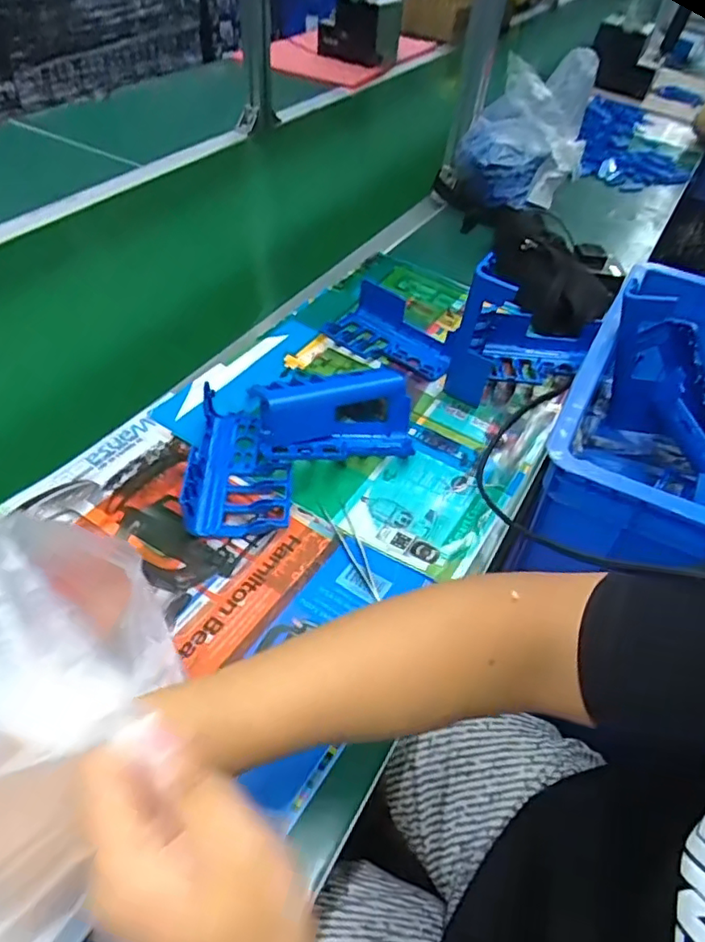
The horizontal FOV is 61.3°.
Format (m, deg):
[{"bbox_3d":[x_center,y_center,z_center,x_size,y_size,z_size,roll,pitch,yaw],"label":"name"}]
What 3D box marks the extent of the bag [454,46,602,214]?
[{"bbox_3d":[0.292,-0.580,0.999,0.203,0.200,0.160,15,48,7],"label":"bag"}]

